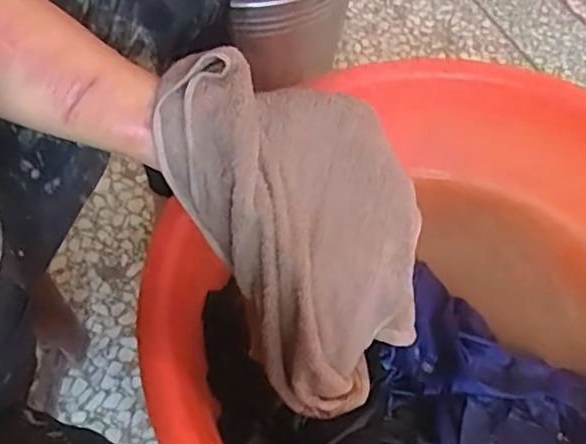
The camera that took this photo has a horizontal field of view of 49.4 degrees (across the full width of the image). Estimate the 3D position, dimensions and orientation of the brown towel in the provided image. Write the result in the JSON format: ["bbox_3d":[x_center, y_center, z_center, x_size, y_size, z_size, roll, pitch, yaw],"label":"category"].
[{"bbox_3d":[0.020,0.019,0.535,0.171,0.352,0.100,-23,28,-2],"label":"brown towel"}]

